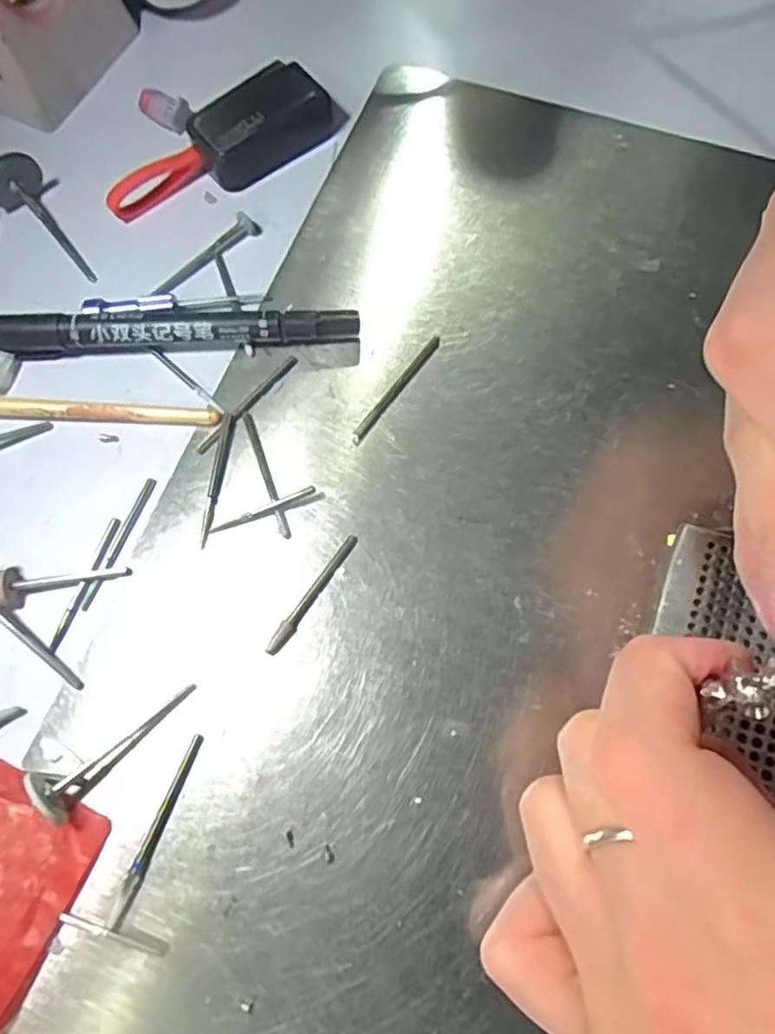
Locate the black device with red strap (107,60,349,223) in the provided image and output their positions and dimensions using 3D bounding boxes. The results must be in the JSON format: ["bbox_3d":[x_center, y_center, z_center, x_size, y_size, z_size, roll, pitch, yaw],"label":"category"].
[{"bbox_3d":[-0.057,-0.133,0.241,0.089,0.019,0.027,-34,74,-10],"label":"black device with red strap"}]

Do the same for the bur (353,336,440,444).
[{"bbox_3d":[0.003,-0.041,0.215,0.004,0.004,0.045,36,75,12],"label":"bur"}]

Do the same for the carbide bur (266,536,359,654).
[{"bbox_3d":[-0.021,0.022,0.194,0.004,0.006,0.041,31,74,11],"label":"carbide bur"}]

